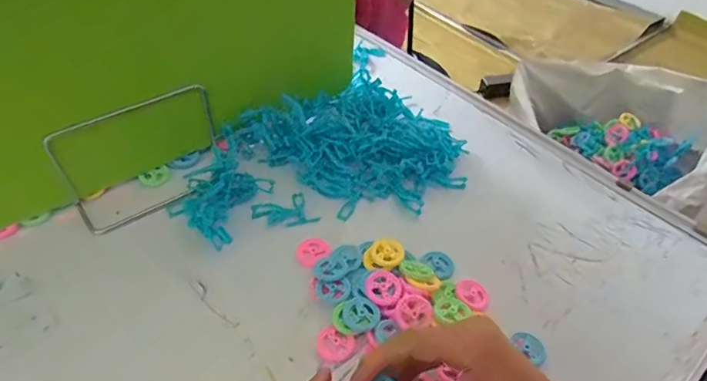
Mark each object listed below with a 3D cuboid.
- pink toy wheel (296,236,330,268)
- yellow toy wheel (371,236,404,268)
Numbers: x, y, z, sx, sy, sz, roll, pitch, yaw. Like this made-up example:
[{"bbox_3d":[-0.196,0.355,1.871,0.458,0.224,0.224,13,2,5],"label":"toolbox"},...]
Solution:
[{"bbox_3d":[-0.037,0.054,0.438,0.028,0.005,0.030,2,44,-2],"label":"pink toy wheel"},{"bbox_3d":[0.031,0.054,0.426,0.030,0.005,0.030,2,44,-2],"label":"yellow toy wheel"}]

